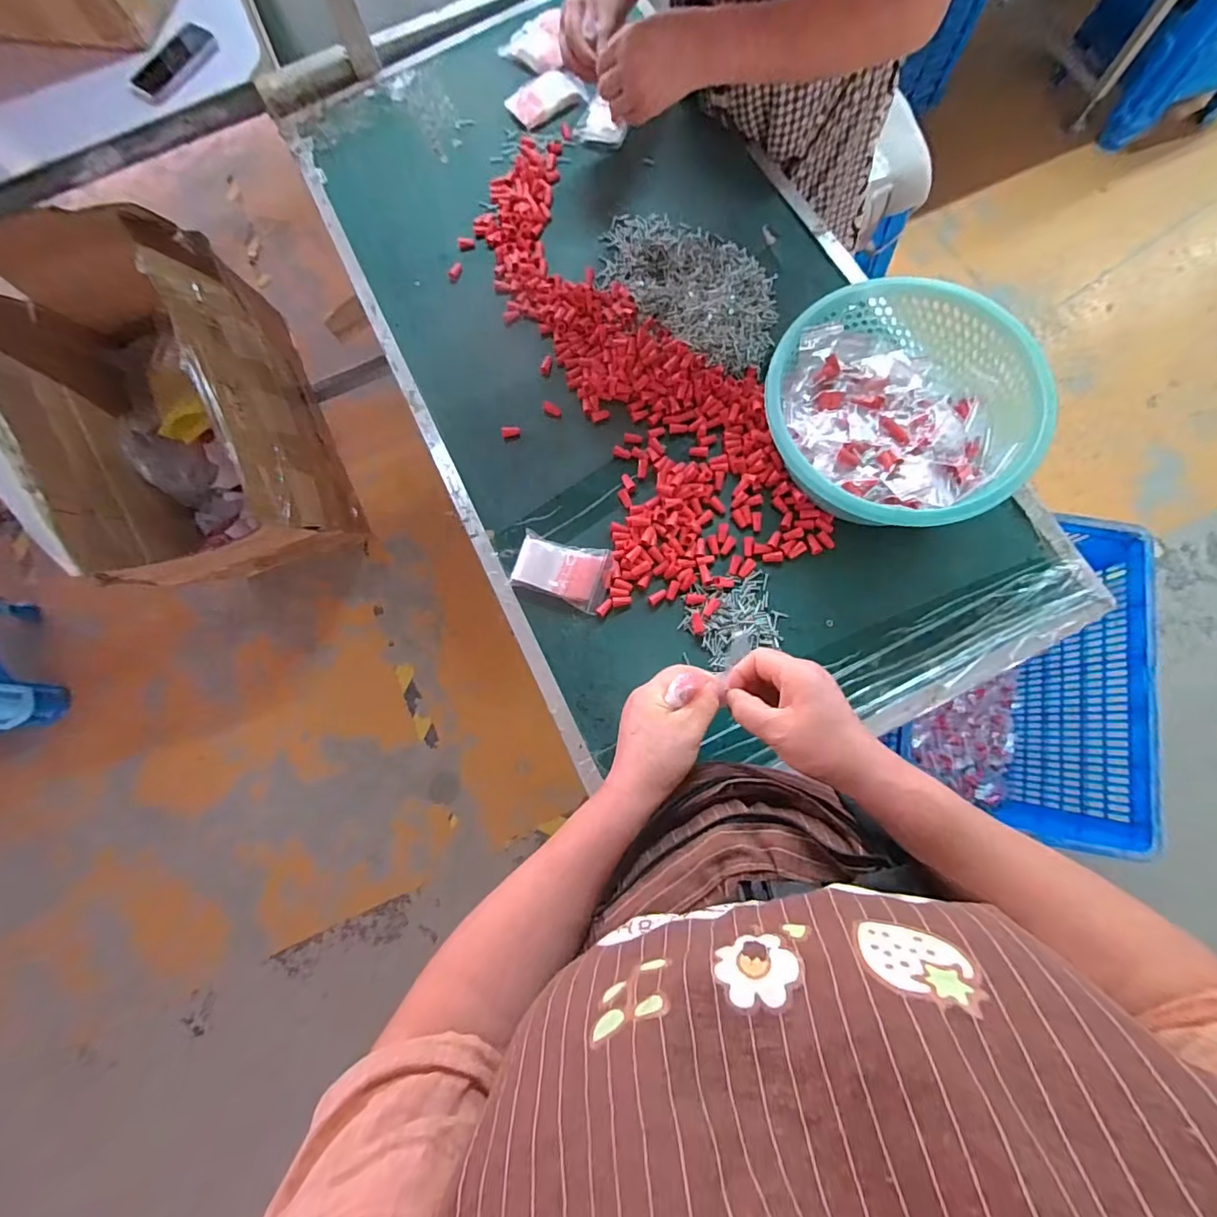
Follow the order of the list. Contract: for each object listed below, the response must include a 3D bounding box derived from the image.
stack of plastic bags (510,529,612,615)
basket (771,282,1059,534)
[{"bbox_3d":[-0.055,-0.045,0.612,0.110,0.021,0.072,17,79,7],"label":"stack of plastic bags"},{"bbox_3d":[0.304,-0.211,0.567,0.258,0.103,0.264,-1,77,4],"label":"basket"}]

